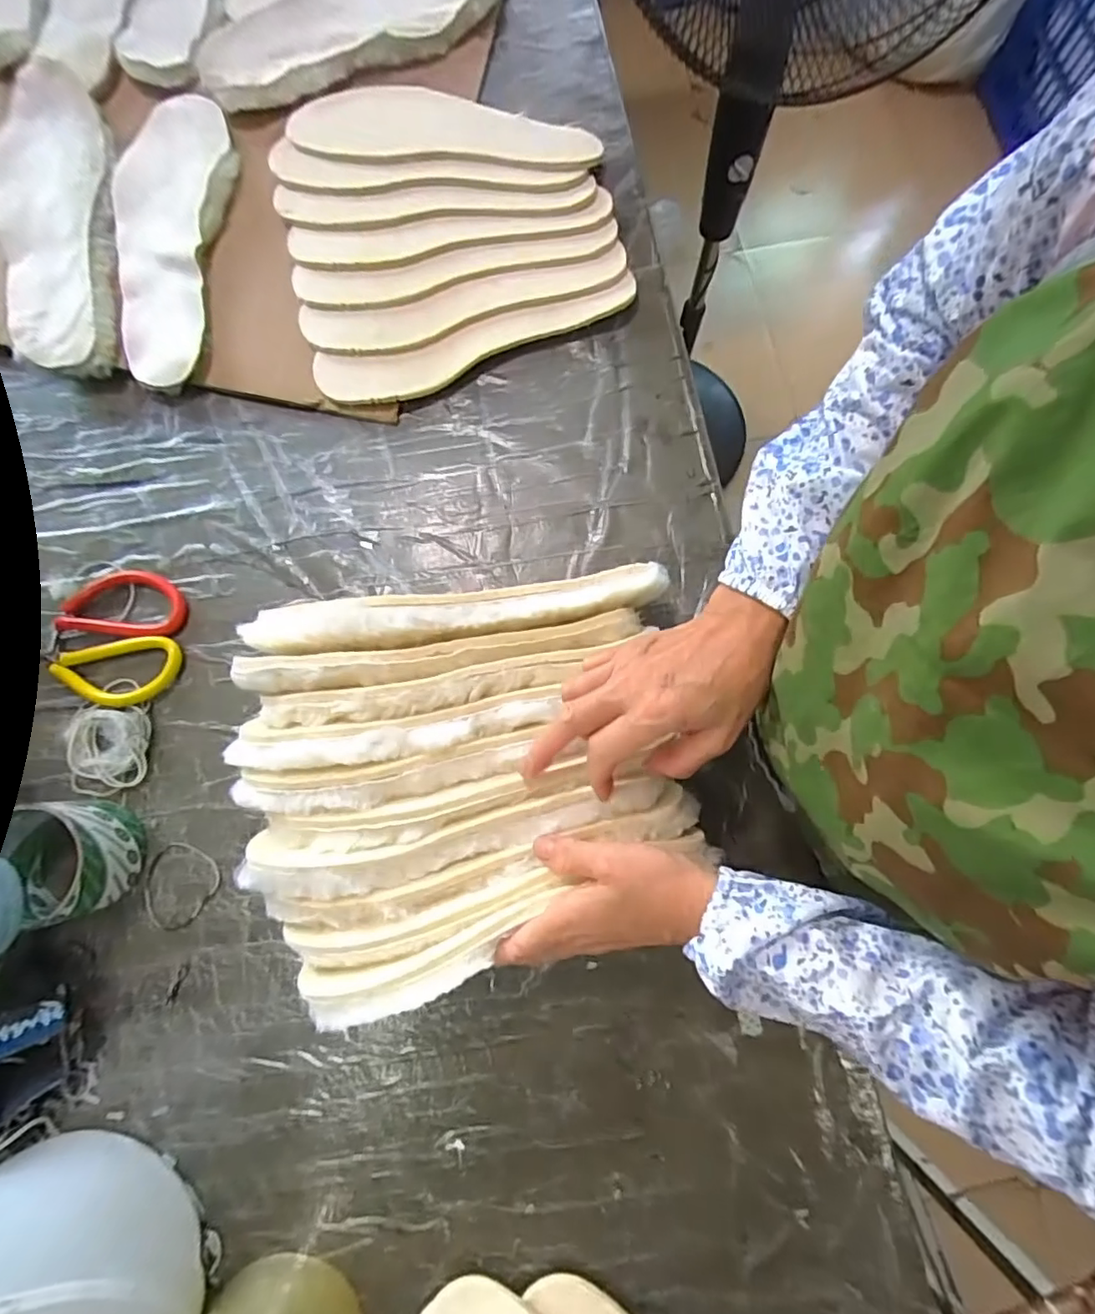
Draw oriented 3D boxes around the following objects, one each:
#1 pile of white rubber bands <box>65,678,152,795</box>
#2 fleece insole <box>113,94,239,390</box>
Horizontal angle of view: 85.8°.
[{"bbox_3d":[-0.335,0.061,0.453,0.061,0.014,0.084,-7,79,0],"label":"pile of white rubber bands"},{"bbox_3d":[-0.326,-0.355,0.499,0.091,0.027,0.250,4,79,2],"label":"fleece insole"}]

